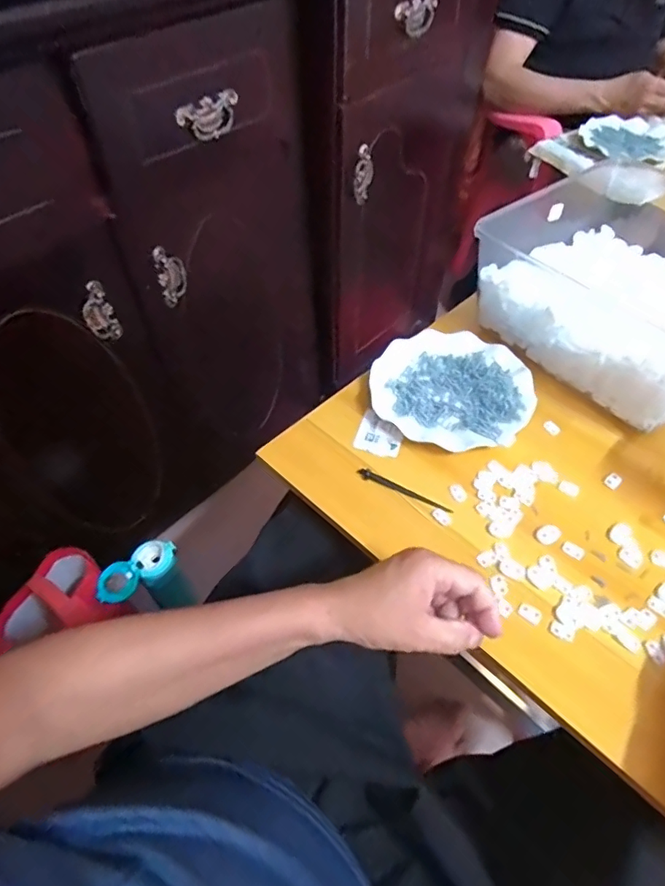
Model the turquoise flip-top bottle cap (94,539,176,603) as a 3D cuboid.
[{"bbox_3d":[-0.301,0.196,0.810,0.058,0.031,0.124,37,60,26],"label":"turquoise flip-top bottle cap"}]

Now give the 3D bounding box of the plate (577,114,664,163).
[{"bbox_3d":[0.584,-0.601,1.035,0.182,0.015,0.171,0,52,0],"label":"plate"}]

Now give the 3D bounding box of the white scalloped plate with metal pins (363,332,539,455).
[{"bbox_3d":[0.139,-0.066,0.620,0.180,0.022,0.163,20,54,15],"label":"white scalloped plate with metal pins"}]

